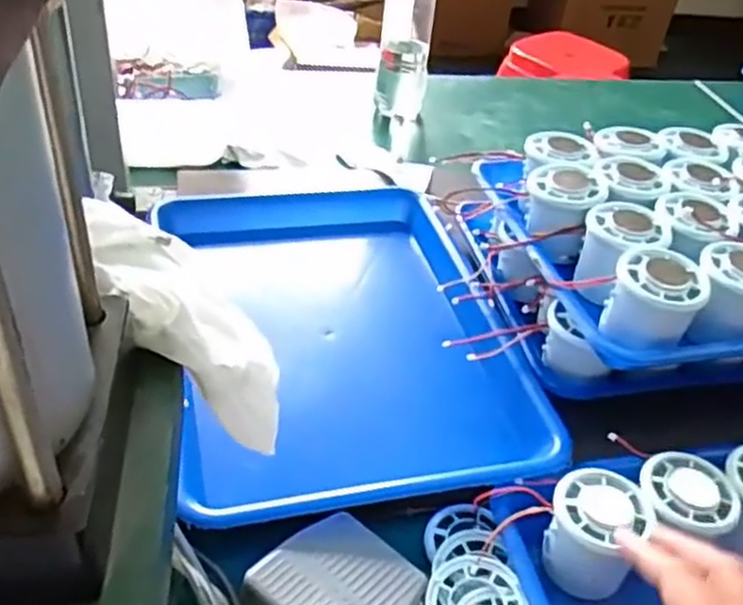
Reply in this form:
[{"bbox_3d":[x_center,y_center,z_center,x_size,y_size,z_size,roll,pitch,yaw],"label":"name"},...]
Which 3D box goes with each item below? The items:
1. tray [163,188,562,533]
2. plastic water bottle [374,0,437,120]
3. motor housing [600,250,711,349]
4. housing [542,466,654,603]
[{"bbox_3d":[-0.029,0.013,0.566,0.238,0.035,0.344,-6,41,-16],"label":"tray"},{"bbox_3d":[0.044,-0.321,0.857,0.062,0.219,0.067,5,39,-3],"label":"plastic water bottle"},{"bbox_3d":[0.181,-0.001,0.481,0.052,0.050,0.051,25,42,20],"label":"motor housing"},{"bbox_3d":[0.129,0.137,0.440,0.053,0.058,0.053,25,42,20],"label":"housing"}]

